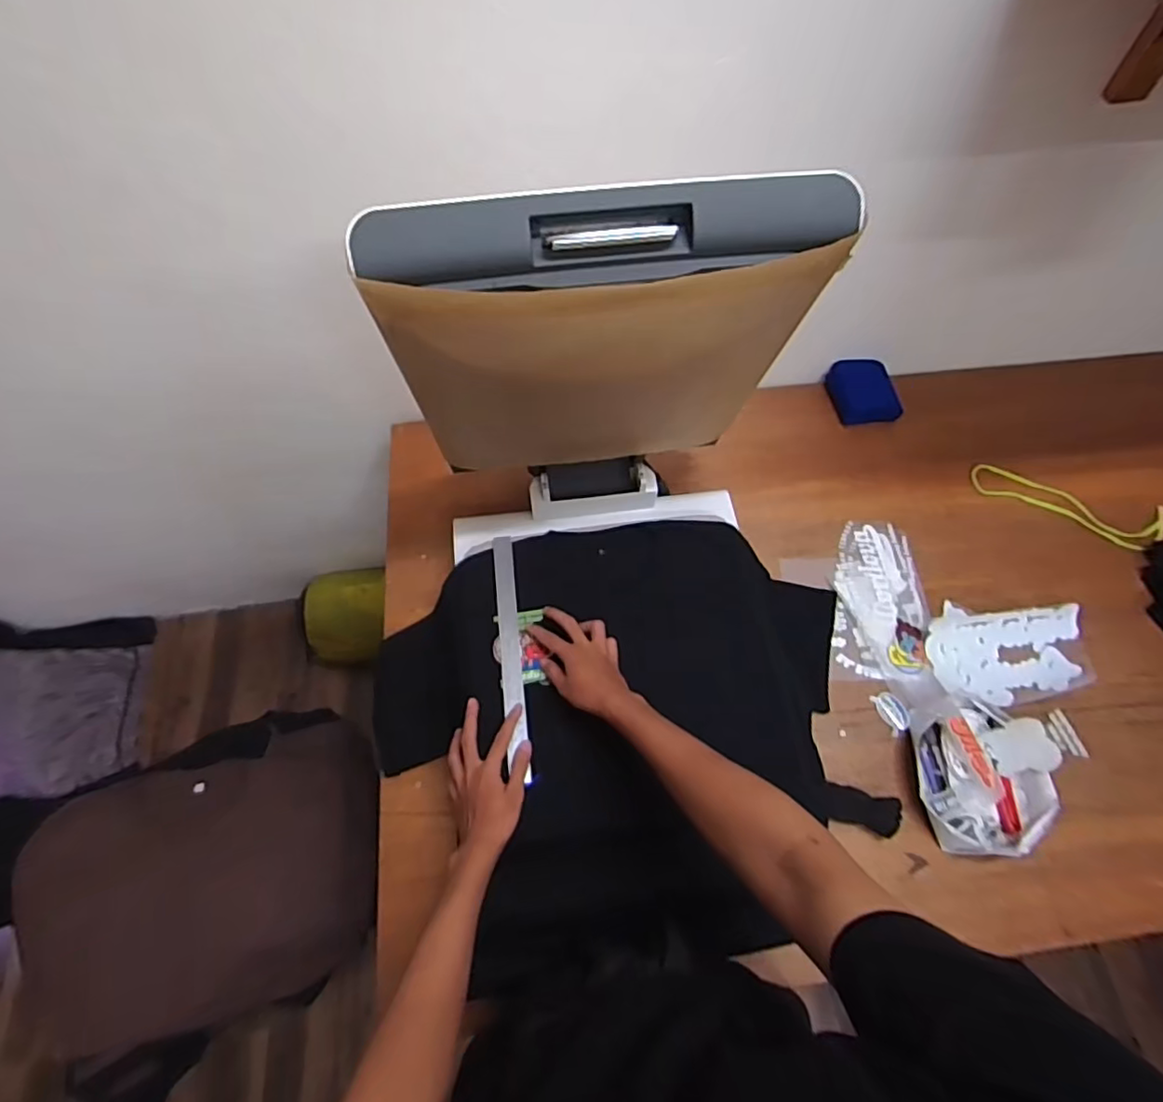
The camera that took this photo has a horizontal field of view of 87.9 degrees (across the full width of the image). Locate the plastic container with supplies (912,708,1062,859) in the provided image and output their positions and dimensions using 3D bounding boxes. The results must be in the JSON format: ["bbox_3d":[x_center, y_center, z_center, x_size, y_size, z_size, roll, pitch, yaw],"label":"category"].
[{"bbox_3d":[0.536,0.303,0.805,0.164,0.052,0.187,6,64,3],"label":"plastic container with supplies"}]

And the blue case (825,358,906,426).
[{"bbox_3d":[0.502,-0.289,1.074,0.112,0.041,0.120,-1,64,-1],"label":"blue case"}]

